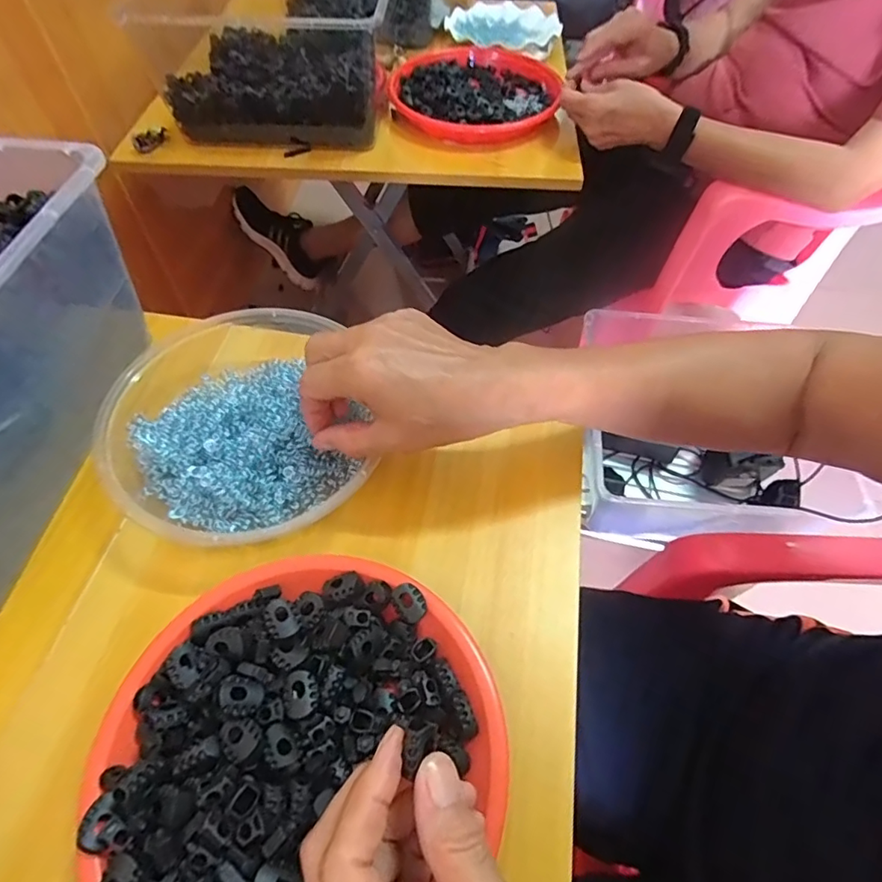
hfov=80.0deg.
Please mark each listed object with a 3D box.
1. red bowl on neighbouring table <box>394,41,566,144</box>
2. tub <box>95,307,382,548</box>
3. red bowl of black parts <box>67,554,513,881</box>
[{"bbox_3d":[0.053,-0.497,0.749,0.223,0.045,0.235,1,56,-1],"label":"red bowl on neighbouring table"},{"bbox_3d":[-0.143,-0.020,0.359,0.155,0.050,0.184,-23,60,-17],"label":"tub"},{"bbox_3d":[-0.073,0.149,0.265,0.192,0.051,0.173,-33,63,-22],"label":"red bowl of black parts"}]

